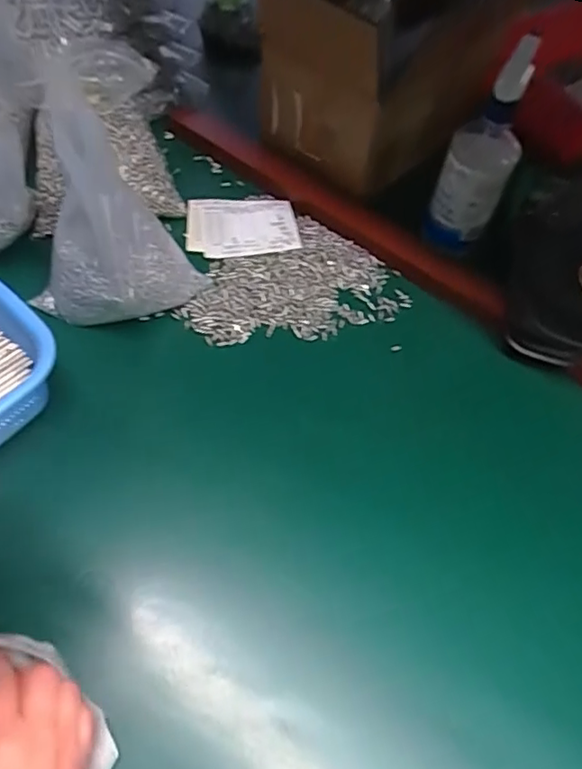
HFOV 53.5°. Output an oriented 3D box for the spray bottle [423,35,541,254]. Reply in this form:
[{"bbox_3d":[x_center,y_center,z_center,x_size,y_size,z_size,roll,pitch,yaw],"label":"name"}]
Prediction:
[{"bbox_3d":[0.187,-0.219,0.585,0.057,0.215,0.063,-19,62,-16],"label":"spray bottle"}]

